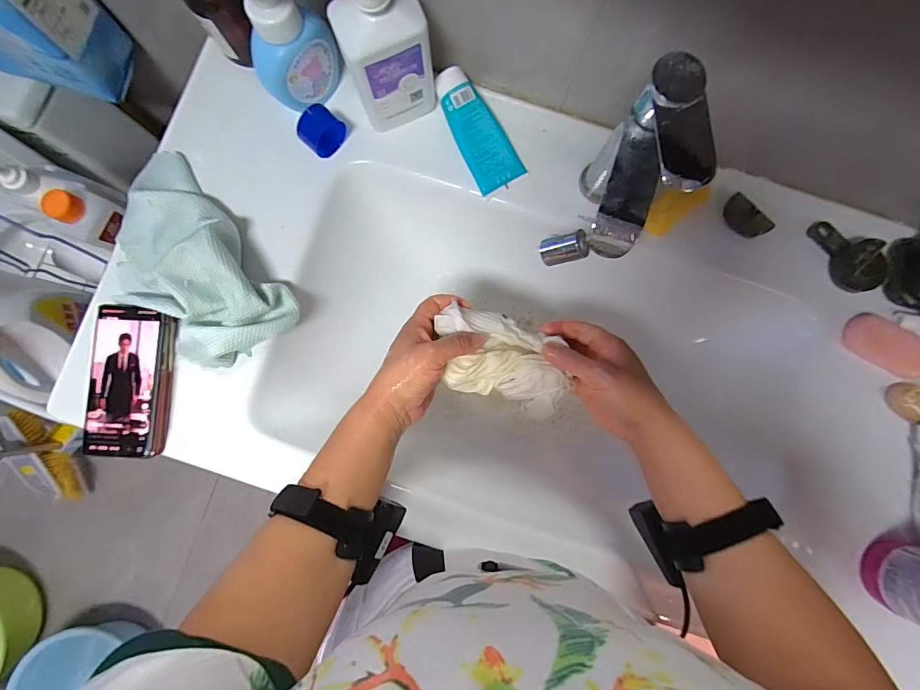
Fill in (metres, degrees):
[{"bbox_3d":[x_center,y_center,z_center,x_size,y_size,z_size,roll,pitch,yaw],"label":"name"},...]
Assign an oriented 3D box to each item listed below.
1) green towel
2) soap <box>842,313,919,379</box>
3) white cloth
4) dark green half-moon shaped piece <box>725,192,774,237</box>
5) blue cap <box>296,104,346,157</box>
[{"bbox_3d":[-0.302,-0.088,0.437,0.140,0.053,0.242,-40,87,-5],"label":"green towel"},{"bbox_3d":[0.477,0.002,0.452,0.086,0.024,0.045,38,85,2],"label":"soap"},{"bbox_3d":[0.042,0.018,0.416,0.138,0.054,0.080,20,84,0],"label":"white cloth"},{"bbox_3d":[0.335,-0.149,0.479,0.056,0.016,0.028,43,85,3],"label":"dark green half-moon shaped piece"},{"bbox_3d":[-0.158,-0.242,0.464,0.035,0.032,0.044,39,85,2],"label":"blue cap"}]

